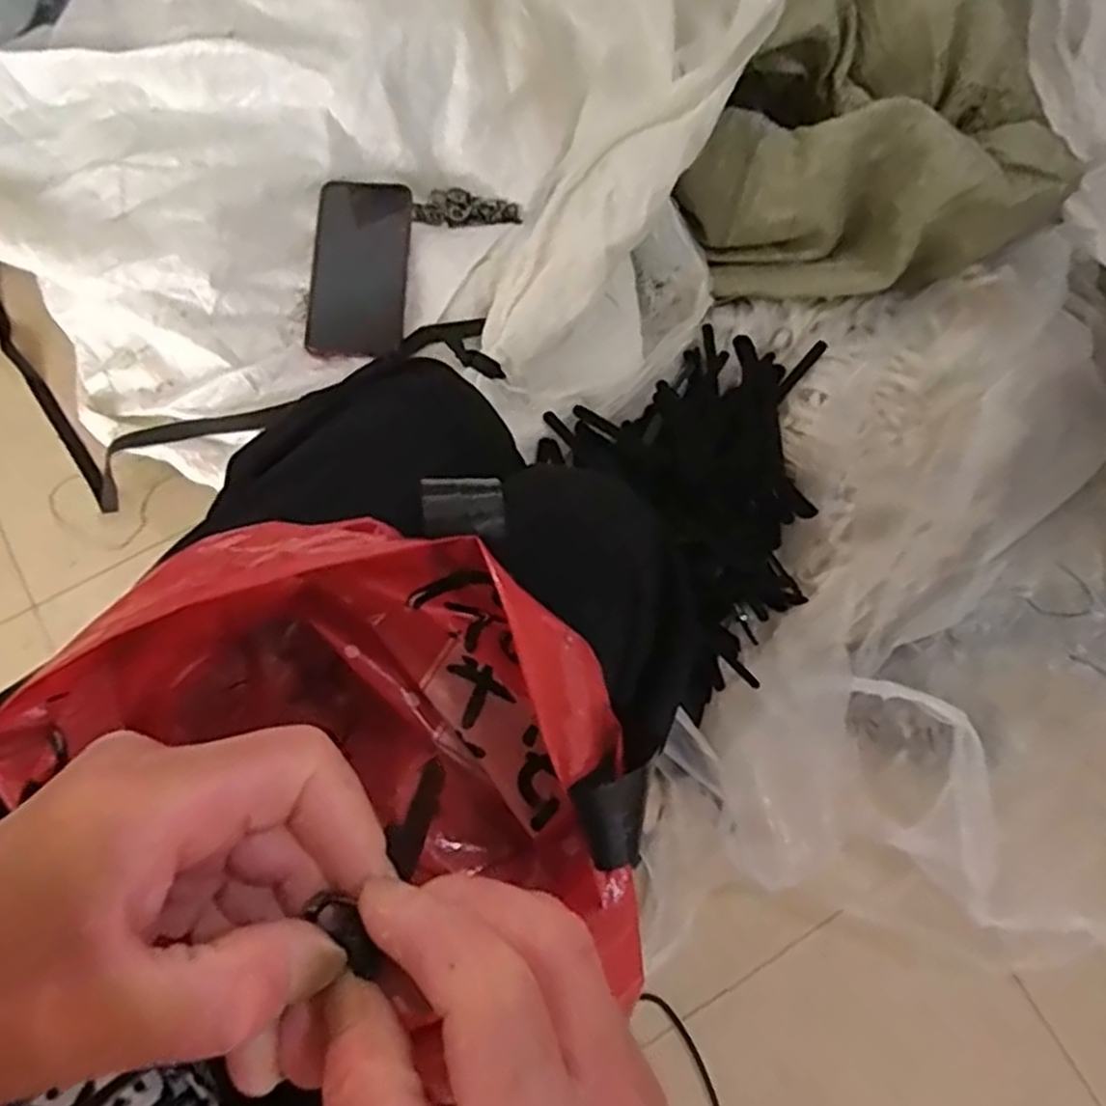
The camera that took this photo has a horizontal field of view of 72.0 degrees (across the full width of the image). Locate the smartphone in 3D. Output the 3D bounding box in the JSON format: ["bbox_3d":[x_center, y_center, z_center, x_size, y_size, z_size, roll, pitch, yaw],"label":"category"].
[{"bbox_3d":[-0.163,-0.239,0.639,0.080,0.014,0.154,4,80,-4],"label":"smartphone"}]

